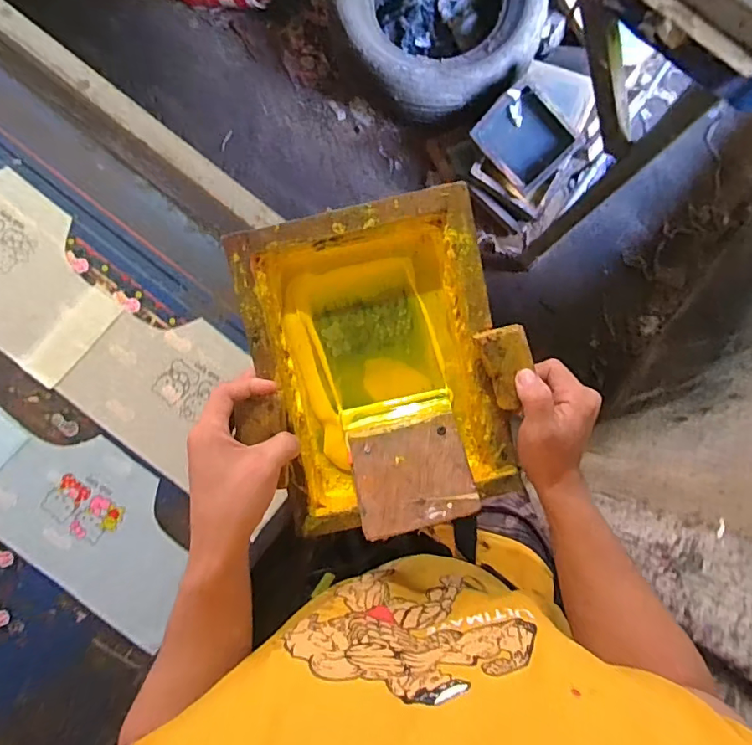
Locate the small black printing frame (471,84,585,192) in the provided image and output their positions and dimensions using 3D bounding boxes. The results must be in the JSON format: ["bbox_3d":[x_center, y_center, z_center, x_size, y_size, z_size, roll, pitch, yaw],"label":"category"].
[{"bbox_3d":[0.406,-0.641,1.377,0.231,0.025,0.199,45,104,-3],"label":"small black printing frame"}]

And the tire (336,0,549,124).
[{"bbox_3d":[0.180,-1.014,1.448,0.569,0.195,0.624,-2,86,-4],"label":"tire"}]

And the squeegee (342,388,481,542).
[{"bbox_3d":[0.029,0.077,0.443,0.099,0.008,0.117,-11,62,0],"label":"squeegee"}]

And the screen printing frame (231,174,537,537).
[{"bbox_3d":[0.001,0.000,0.441,0.213,0.091,0.258,-12,84,-4],"label":"screen printing frame"}]

